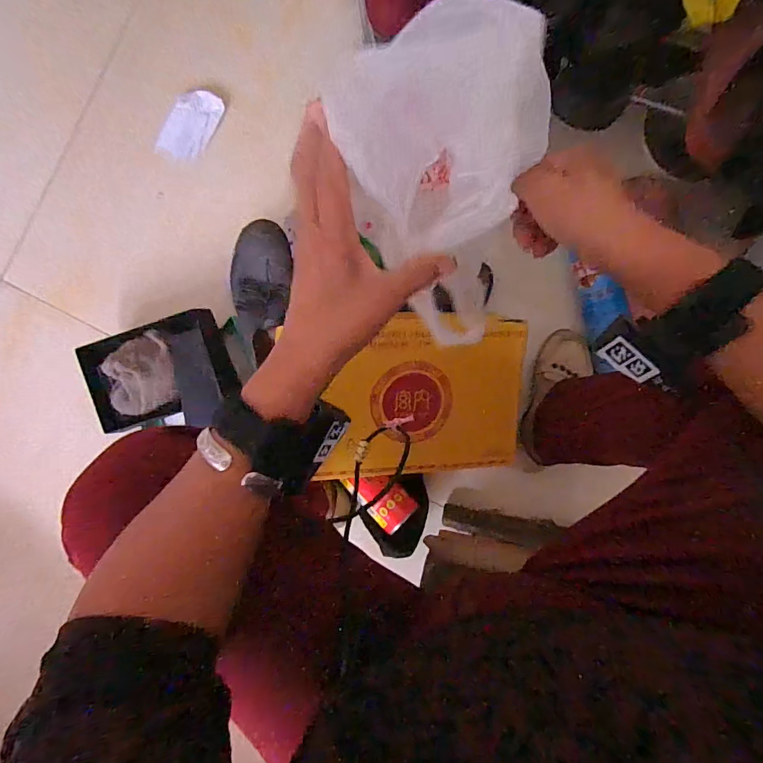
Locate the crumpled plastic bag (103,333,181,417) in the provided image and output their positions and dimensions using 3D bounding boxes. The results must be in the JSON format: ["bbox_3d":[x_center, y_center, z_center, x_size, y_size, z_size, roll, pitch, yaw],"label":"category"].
[{"bbox_3d":[-0.403,-0.011,0.721,0.115,0.040,0.125,-15,85,6],"label":"crumpled plastic bag"}]

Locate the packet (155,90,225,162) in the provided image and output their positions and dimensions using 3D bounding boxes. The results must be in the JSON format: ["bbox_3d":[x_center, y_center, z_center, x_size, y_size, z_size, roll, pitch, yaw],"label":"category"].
[{"bbox_3d":[-0.356,-0.483,0.821,0.099,0.006,0.144,18,83,6],"label":"packet"}]

